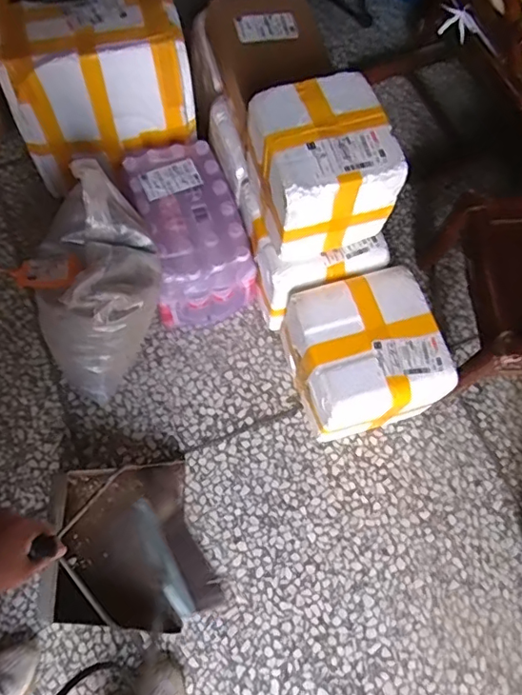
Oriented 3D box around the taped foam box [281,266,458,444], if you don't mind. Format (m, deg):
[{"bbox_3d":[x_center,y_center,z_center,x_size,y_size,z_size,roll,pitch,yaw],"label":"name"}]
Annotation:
[{"bbox_3d":[0.205,0.036,1.186,0.272,0.298,0.278,-17,72,-9],"label":"taped foam box"}]

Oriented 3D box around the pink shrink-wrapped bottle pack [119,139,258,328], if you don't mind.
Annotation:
[{"bbox_3d":[-0.170,-0.264,1.291,0.227,0.219,0.355,-15,71,-9],"label":"pink shrink-wrapped bottle pack"}]

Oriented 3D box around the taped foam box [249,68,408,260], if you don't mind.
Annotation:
[{"bbox_3d":[0.109,-0.335,1.023,0.217,0.216,0.230,-15,71,-9],"label":"taped foam box"}]

